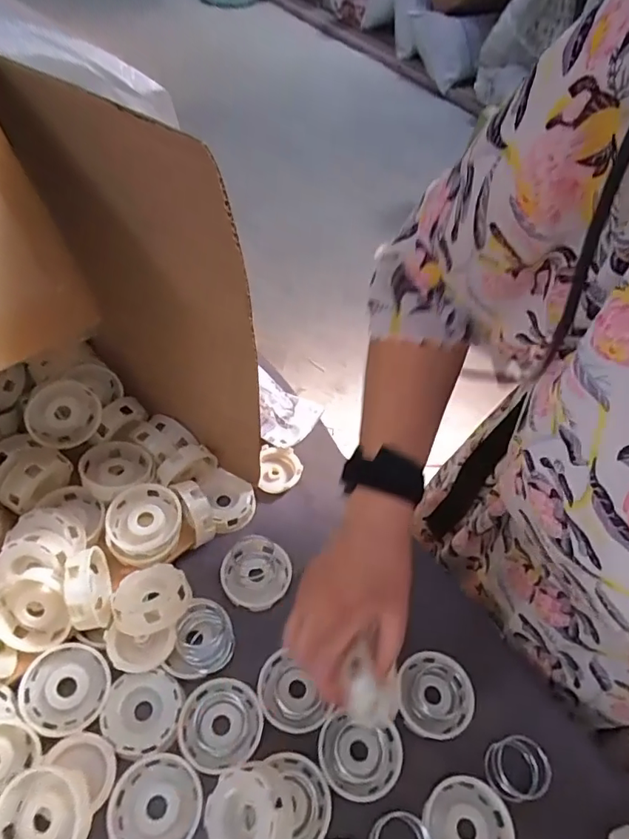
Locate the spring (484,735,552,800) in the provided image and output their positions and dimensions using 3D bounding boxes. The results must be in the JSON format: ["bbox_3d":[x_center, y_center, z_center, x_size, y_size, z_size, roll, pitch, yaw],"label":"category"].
[{"bbox_3d":[0.151,0.259,0.395,0.039,0.024,0.039,2,53,-3],"label":"spring"}]

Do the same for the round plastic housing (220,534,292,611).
[{"bbox_3d":[-0.053,0.136,0.480,0.058,0.015,0.063,2,53,-3],"label":"round plastic housing"}]

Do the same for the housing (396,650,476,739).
[{"bbox_3d":[0.099,0.223,0.431,0.058,0.025,0.059,3,53,-3],"label":"housing"}]

